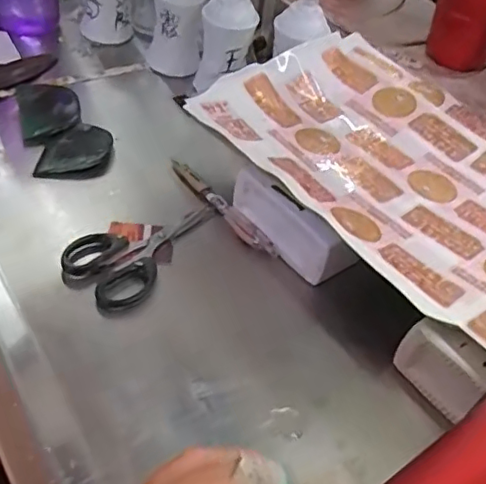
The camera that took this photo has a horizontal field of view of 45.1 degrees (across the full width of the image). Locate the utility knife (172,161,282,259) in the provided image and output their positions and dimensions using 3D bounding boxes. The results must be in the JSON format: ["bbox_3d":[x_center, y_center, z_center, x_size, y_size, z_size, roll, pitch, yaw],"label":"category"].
[{"bbox_3d":[-0.021,-0.032,0.501,0.015,0.013,0.137,-30,58,-30],"label":"utility knife"}]

